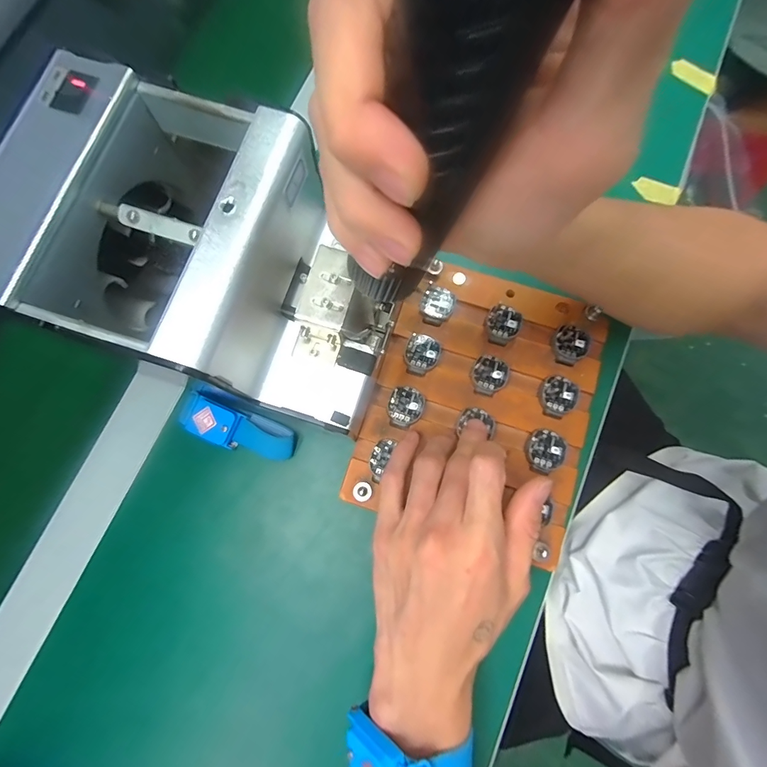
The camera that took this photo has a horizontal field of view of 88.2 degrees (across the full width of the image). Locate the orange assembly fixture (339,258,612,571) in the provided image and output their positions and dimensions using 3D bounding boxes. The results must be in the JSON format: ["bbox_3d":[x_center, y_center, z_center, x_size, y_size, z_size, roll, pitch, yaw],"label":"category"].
[{"bbox_3d":[0.069,0.009,0.275,0.146,0.013,0.181,18,79,5],"label":"orange assembly fixture"}]

